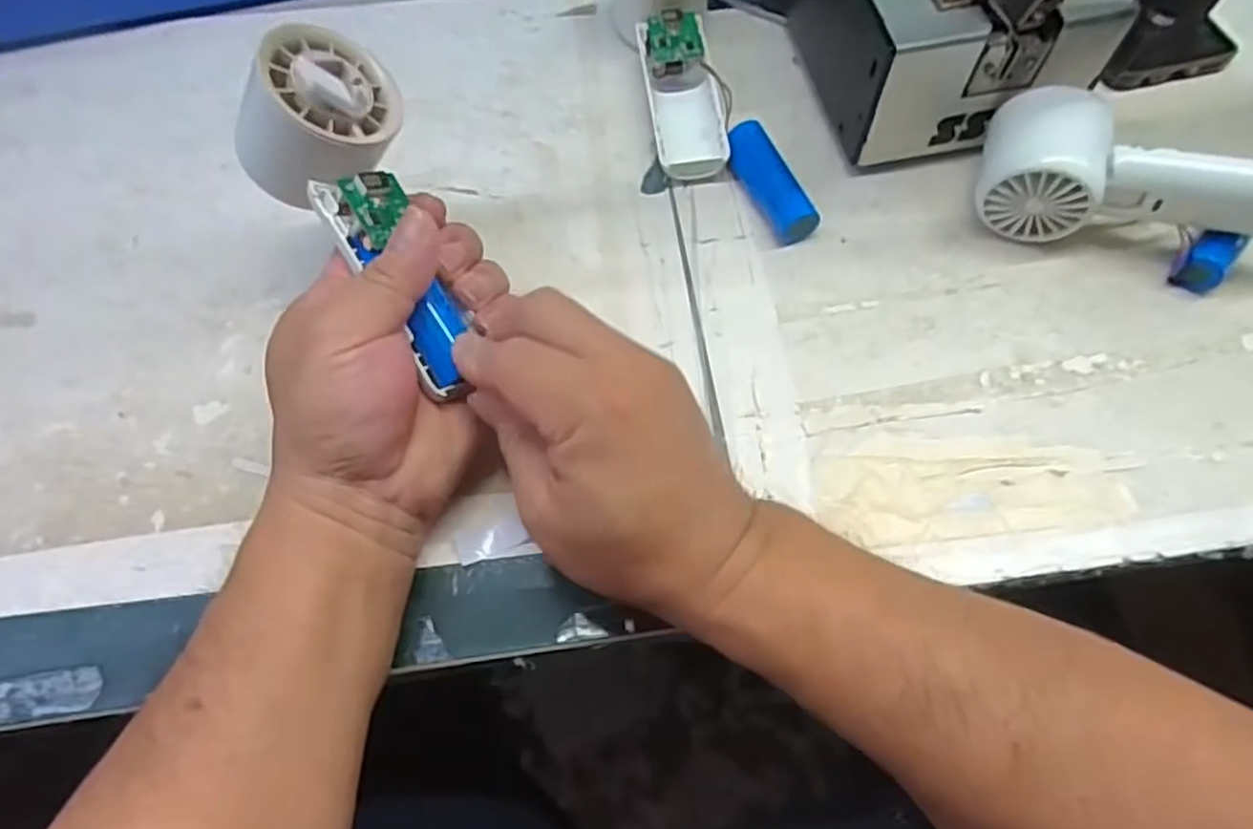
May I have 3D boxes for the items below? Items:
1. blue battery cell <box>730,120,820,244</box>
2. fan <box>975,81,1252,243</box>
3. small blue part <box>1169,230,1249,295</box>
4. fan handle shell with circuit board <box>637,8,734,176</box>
[{"bbox_3d":[0.076,-0.122,0.405,0.024,0.019,0.074,-20,66,-8],"label":"blue battery cell"},{"bbox_3d":[0.255,-0.114,0.372,0.150,0.060,0.059,16,66,8],"label":"fan"},{"bbox_3d":[0.287,-0.075,0.374,0.020,0.024,0.025,42,72,18],"label":"small blue part"},{"bbox_3d":[0.034,-0.177,0.426,0.043,0.026,0.095,-9,78,-3],"label":"fan handle shell with circuit board"}]

